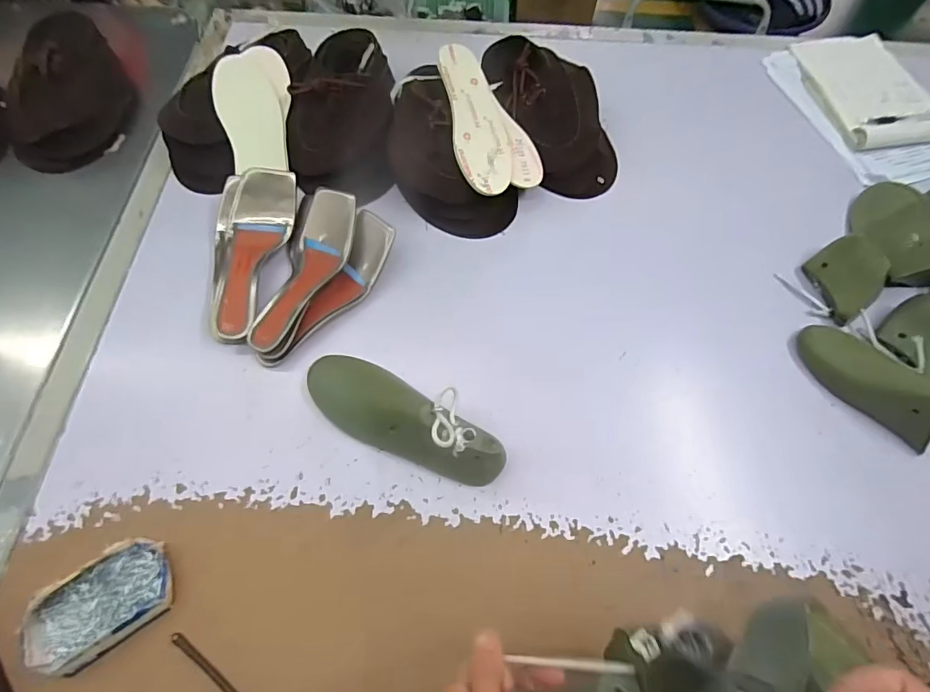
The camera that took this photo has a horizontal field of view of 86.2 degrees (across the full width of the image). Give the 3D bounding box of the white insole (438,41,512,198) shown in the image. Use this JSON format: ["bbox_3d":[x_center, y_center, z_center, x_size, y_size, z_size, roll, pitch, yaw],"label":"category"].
[{"bbox_3d":[0.017,-0.320,0.697,0.081,0.006,0.240,-3,73,-21],"label":"white insole"}]

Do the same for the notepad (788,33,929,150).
[{"bbox_3d":[0.697,-0.441,0.844,0.195,0.025,0.275,-9,65,-5],"label":"notepad"}]

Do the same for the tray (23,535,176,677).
[{"bbox_3d":[-0.365,0.260,0.498,0.140,0.028,0.083,-30,69,-14],"label":"tray"}]

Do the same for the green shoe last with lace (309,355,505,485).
[{"bbox_3d":[-0.074,0.075,0.547,0.256,0.091,0.077,27,66,13],"label":"green shoe last with lace"}]

